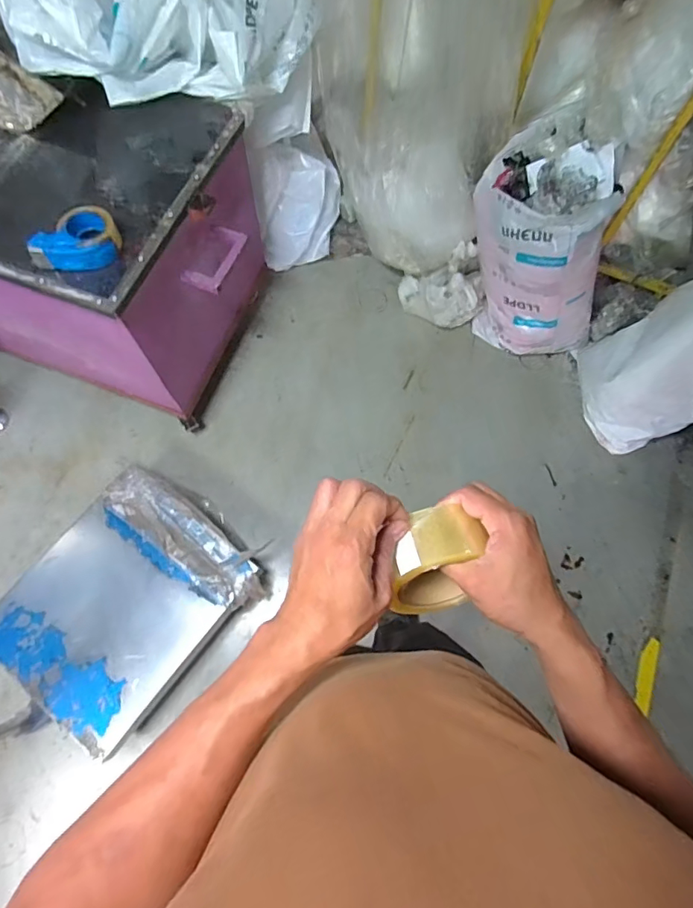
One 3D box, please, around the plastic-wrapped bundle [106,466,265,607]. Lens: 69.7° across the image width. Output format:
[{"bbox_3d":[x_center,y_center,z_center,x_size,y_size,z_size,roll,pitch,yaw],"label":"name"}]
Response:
[{"bbox_3d":[-0.461,0.231,1.395,0.518,0.042,0.186,39,76,12],"label":"plastic-wrapped bundle"}]

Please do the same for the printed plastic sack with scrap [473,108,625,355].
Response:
[{"bbox_3d":[0.569,-0.584,1.445,0.288,0.679,0.310,-29,52,-10],"label":"printed plastic sack with scrap"}]

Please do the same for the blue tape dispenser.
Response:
[{"bbox_3d":[-0.546,-0.432,1.009,0.170,0.059,0.114,-12,72,-4],"label":"blue tape dispenser"}]

